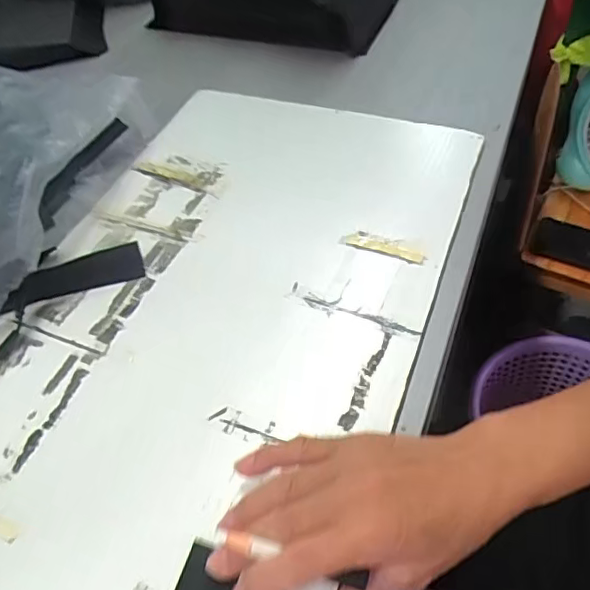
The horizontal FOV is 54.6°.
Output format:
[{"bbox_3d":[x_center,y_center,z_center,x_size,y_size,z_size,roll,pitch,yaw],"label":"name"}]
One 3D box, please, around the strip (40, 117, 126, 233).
[{"bbox_3d":[-0.211,-0.121,0.556,0.038,0.016,0.132,23,69,22],"label":"strip"}]

